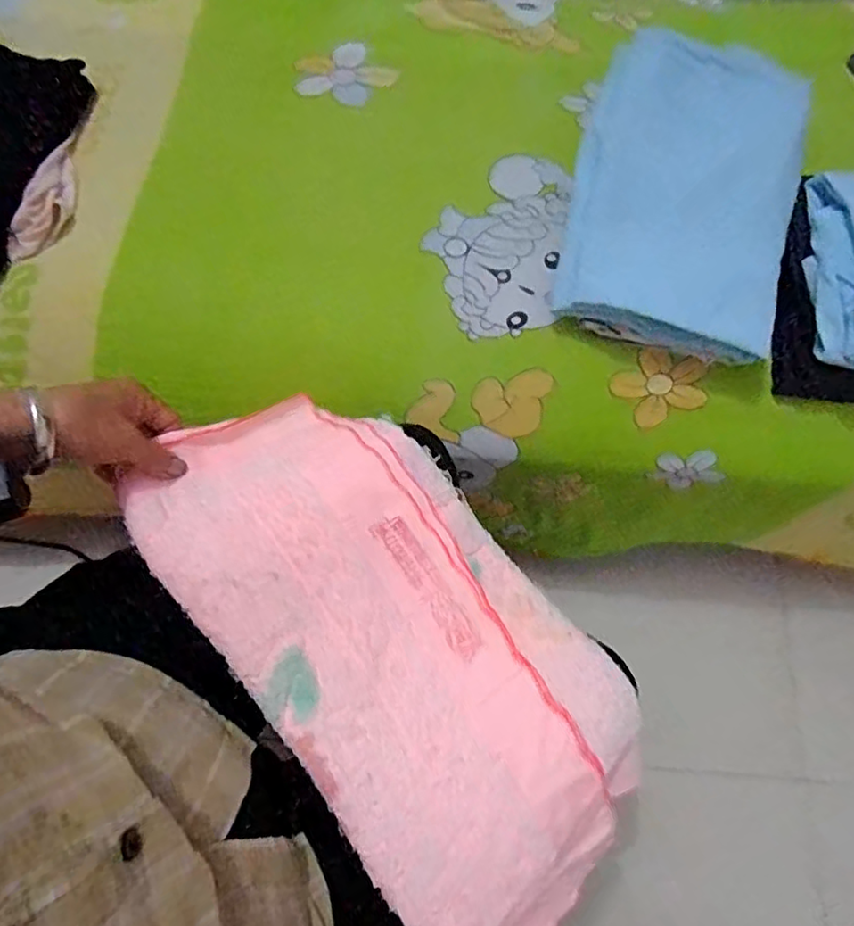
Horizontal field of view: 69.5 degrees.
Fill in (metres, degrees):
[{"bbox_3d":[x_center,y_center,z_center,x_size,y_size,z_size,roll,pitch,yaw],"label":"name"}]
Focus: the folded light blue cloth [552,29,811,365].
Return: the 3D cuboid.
[{"bbox_3d":[0.222,-0.228,0.531,0.184,0.034,0.257,13,90,-1],"label":"folded light blue cloth"}]

